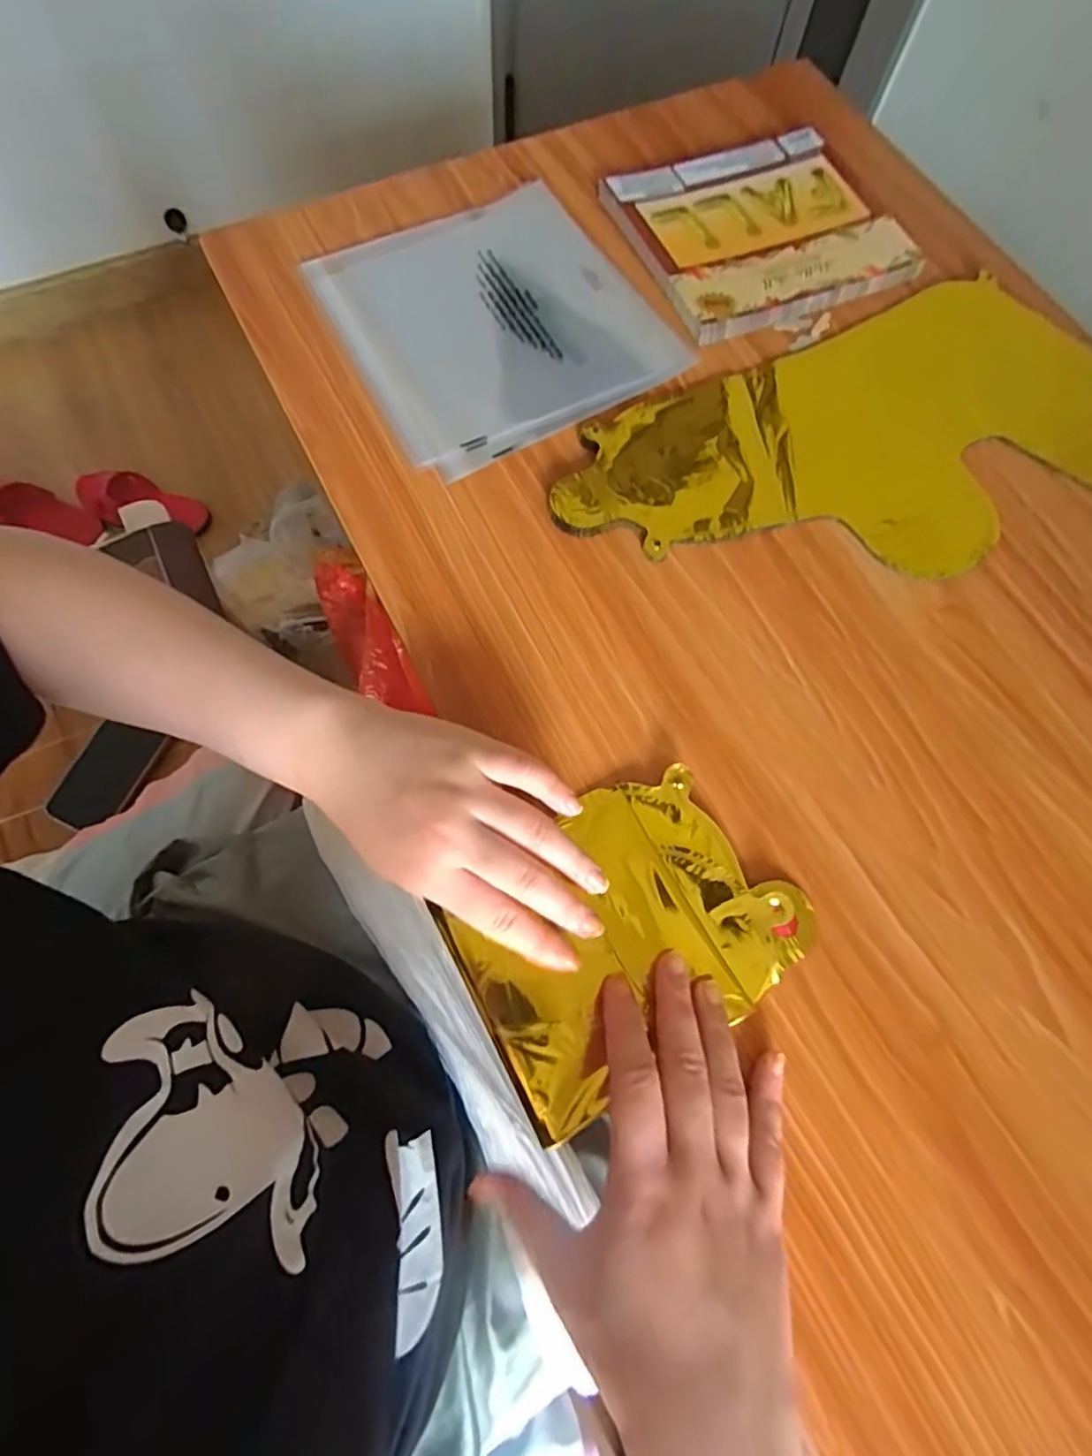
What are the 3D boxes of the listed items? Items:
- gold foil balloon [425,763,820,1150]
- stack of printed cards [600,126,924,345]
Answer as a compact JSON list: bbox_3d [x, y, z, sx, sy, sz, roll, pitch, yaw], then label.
[{"bbox_3d":[0.038,0.103,0.314,0.162,0.009,0.124,-32,80,-6],"label":"gold foil balloon"},{"bbox_3d":[0.159,-0.376,0.470,0.187,0.013,0.162,-23,74,-9],"label":"stack of printed cards"}]

